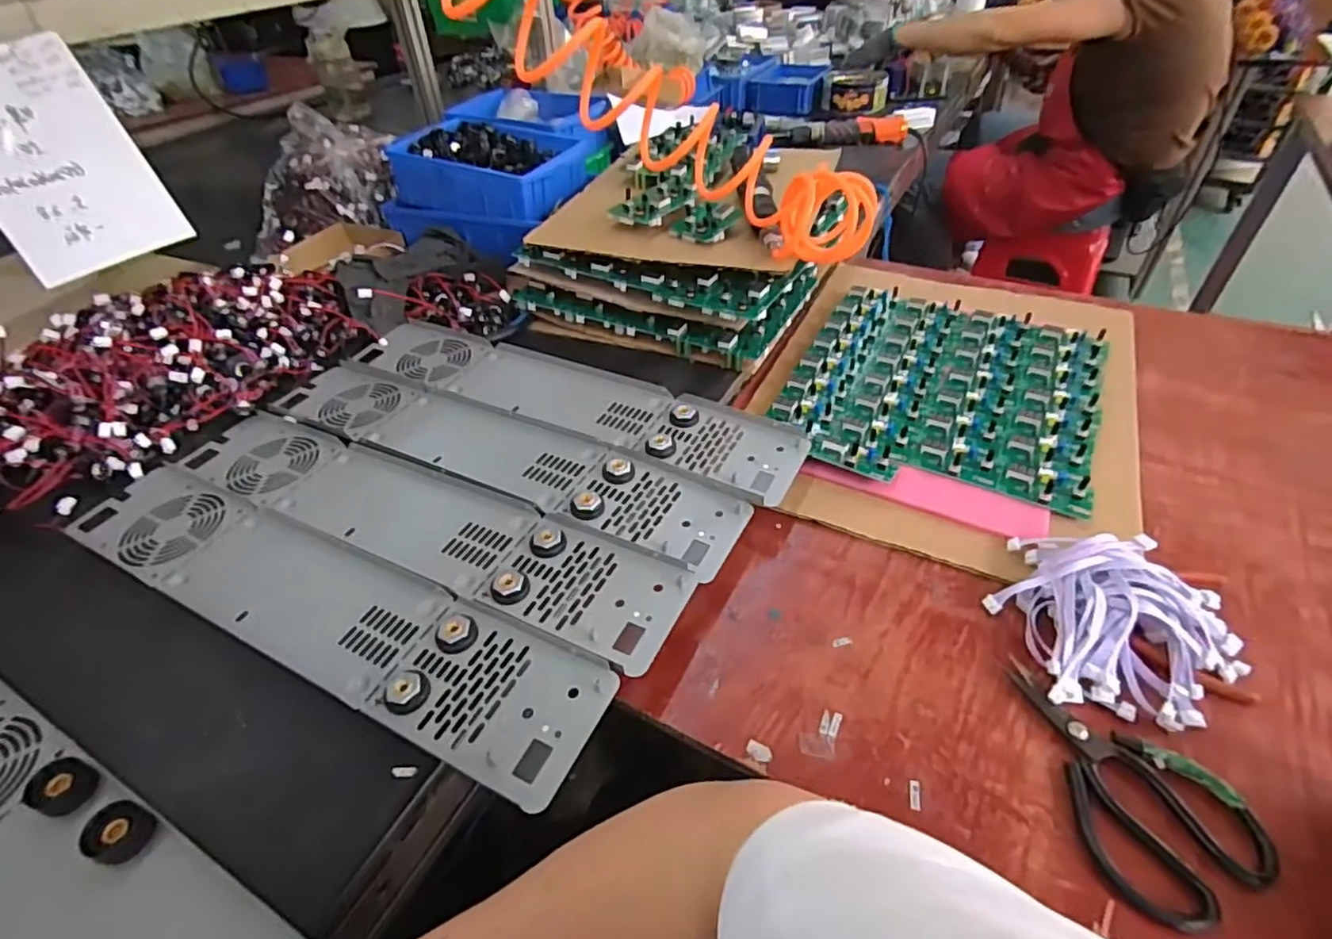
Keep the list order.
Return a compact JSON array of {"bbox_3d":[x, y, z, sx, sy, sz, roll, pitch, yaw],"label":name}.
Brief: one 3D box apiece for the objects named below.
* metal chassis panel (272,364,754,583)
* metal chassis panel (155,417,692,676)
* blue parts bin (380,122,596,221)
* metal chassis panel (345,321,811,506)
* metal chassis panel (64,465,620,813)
[{"bbox_3d":[-0.180,-0.026,0.633,0.539,0.015,0.108,18,49,21],"label":"metal chassis panel"},{"bbox_3d":[-0.236,0.033,0.573,0.552,0.013,0.105,18,49,22],"label":"metal chassis panel"},{"bbox_3d":[-0.253,-0.448,0.938,0.252,0.075,0.189,16,48,20],"label":"blue parts bin"},{"bbox_3d":[-0.115,-0.085,0.697,0.543,0.012,0.107,19,50,23],"label":"metal chassis panel"},{"bbox_3d":[-0.288,0.099,0.508,0.539,0.013,0.100,18,49,21],"label":"metal chassis panel"}]

